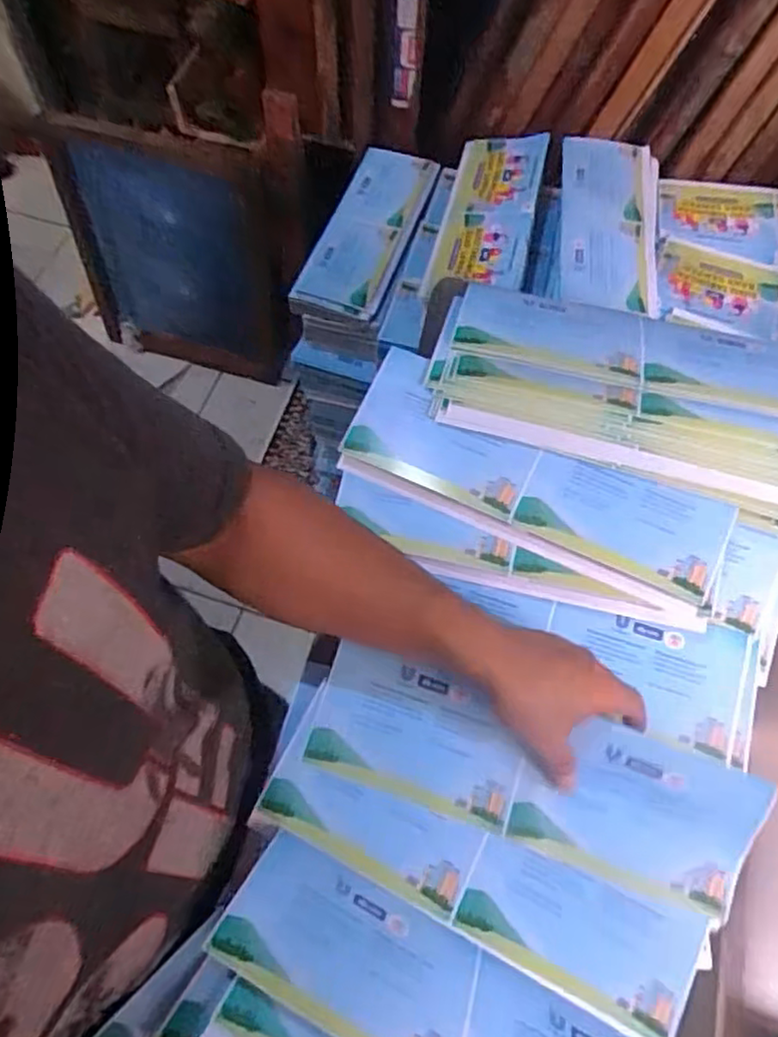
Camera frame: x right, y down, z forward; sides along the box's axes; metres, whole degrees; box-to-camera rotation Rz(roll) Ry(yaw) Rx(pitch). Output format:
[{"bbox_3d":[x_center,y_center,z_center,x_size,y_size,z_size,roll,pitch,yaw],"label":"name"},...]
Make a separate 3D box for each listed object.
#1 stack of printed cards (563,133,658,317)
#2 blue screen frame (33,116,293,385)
[{"bbox_3d":[0.281,-0.374,0.859,0.130,0.035,0.291,9,64,2],"label":"stack of printed cards"},{"bbox_3d":[-0.516,-0.608,1.590,0.528,0.576,0.051,7,42,4],"label":"blue screen frame"}]

